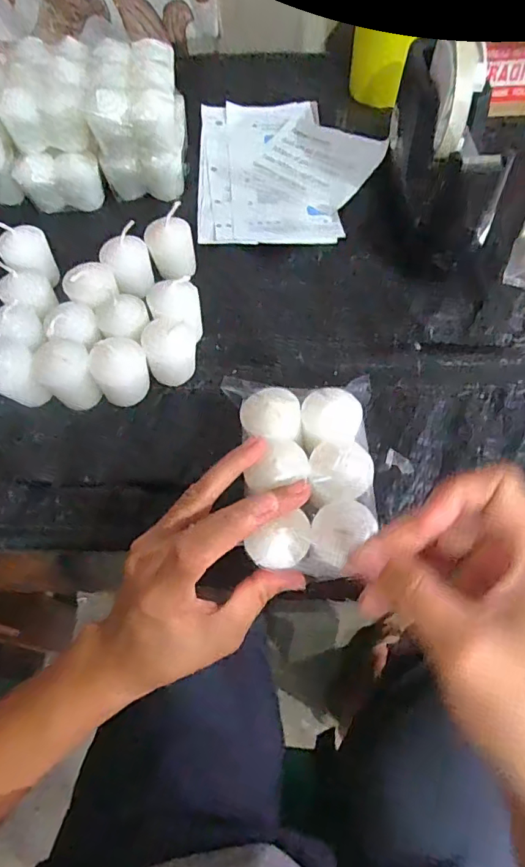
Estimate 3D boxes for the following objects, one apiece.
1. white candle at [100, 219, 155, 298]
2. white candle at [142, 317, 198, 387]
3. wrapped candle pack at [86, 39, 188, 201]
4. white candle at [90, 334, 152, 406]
[{"bbox_3d":[-0.108,-0.136,0.393,0.036,0.045,0.033,-20,62,-9],"label":"white candle"},{"bbox_3d":[-0.069,-0.061,0.356,0.031,0.048,0.035,23,64,15],"label":"white candle"},{"bbox_3d":[-0.112,-0.283,0.446,0.078,0.087,0.108,-8,60,-2],"label":"wrapped candle pack"},{"bbox_3d":[-0.101,-0.044,0.351,0.037,0.042,0.032,-35,65,-16],"label":"white candle"}]

